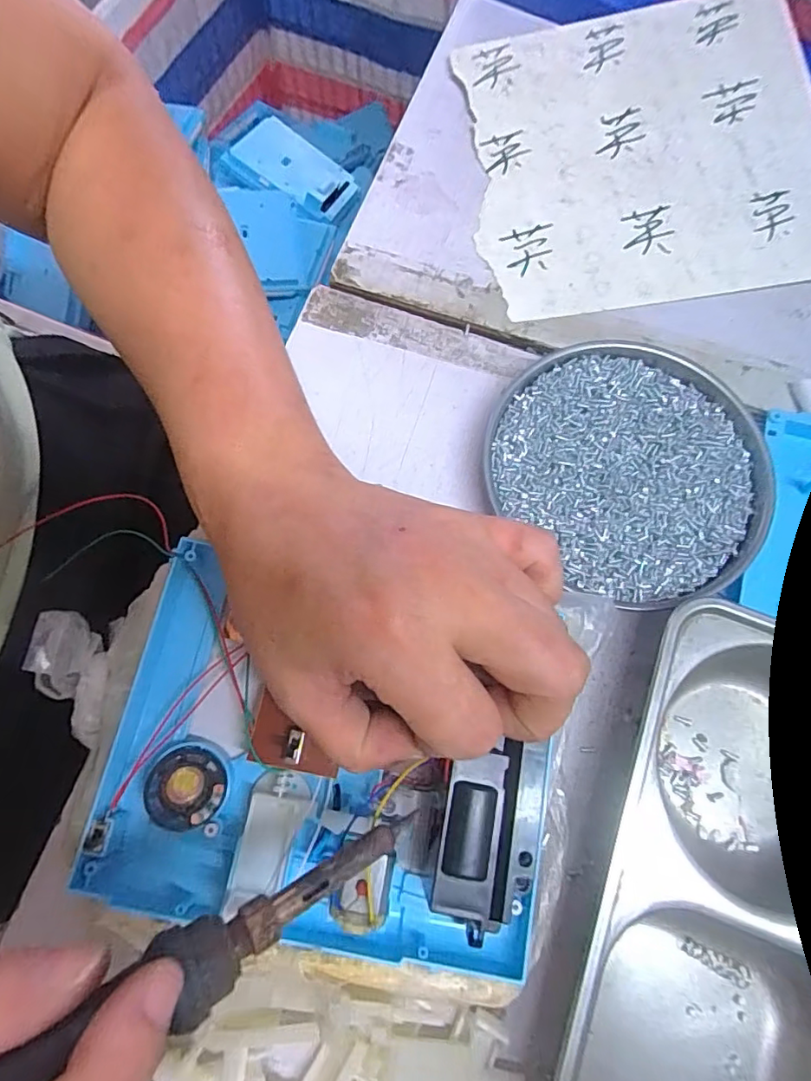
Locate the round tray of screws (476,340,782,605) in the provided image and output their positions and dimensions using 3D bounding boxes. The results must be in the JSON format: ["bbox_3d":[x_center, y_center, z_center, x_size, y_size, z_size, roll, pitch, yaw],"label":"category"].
[{"bbox_3d":[0.114,-0.038,0.271,0.128,0.020,0.131,0,73,-1],"label":"round tray of screws"}]

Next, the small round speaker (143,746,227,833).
[{"bbox_3d":[-0.082,0.092,0.202,0.026,0.013,0.028,0,73,-1],"label":"small round speaker"}]

